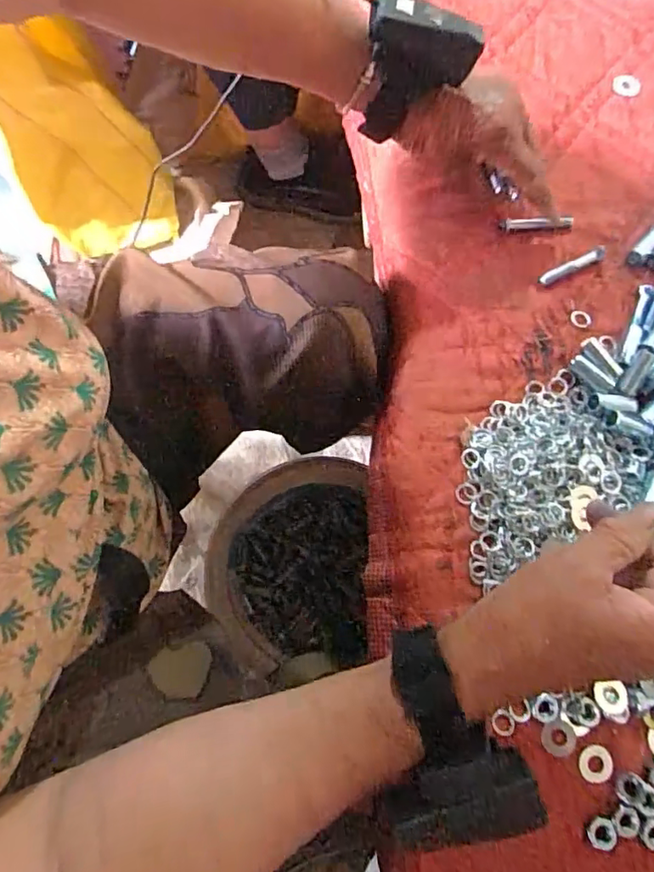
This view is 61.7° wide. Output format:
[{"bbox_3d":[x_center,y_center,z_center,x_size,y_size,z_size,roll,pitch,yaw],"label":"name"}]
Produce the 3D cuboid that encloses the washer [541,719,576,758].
[{"bbox_3d":[0.145,0.189,0.341,0.020,0.004,0.024,-37,81,-8],"label":"washer"}]

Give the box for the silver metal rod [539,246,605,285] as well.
[{"bbox_3d":[0.191,-0.132,0.427,0.060,0.009,0.010,-25,80,-6],"label":"silver metal rod"}]

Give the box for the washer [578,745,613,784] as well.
[{"bbox_3d":[0.168,0.205,0.343,0.022,0.005,0.019,-42,66,-18],"label":"washer"}]

